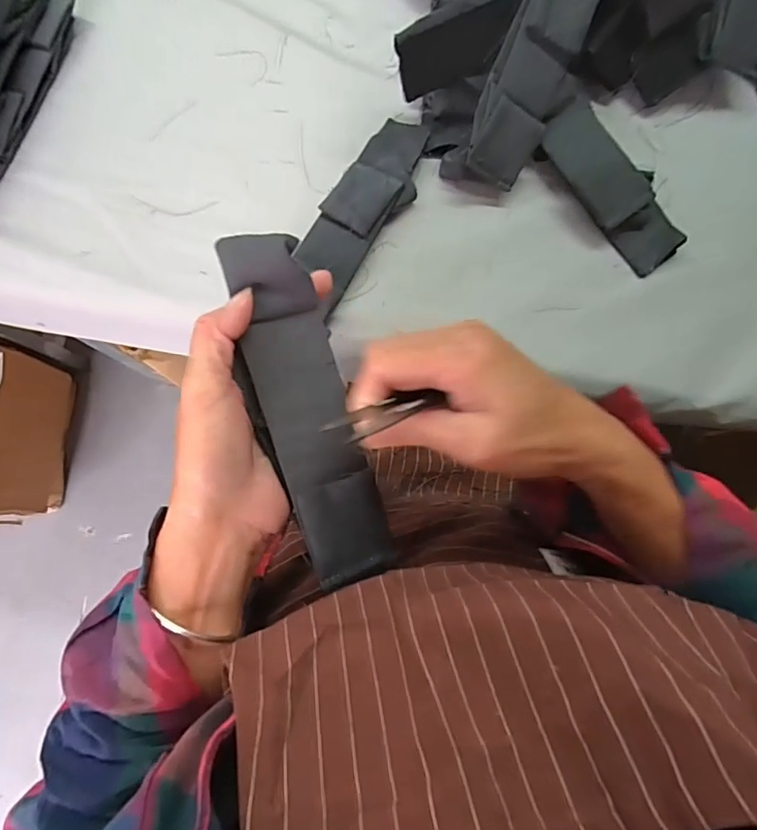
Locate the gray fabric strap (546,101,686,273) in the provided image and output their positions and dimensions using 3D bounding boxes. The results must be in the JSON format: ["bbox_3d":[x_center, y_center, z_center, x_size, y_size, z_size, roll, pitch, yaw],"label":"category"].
[{"bbox_3d":[0.182,-0.178,0.397,0.048,0.027,0.139,-35,82,-6],"label":"gray fabric strap"}]

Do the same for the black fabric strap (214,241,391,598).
[{"bbox_3d":[-0.039,0.000,0.262,0.048,0.019,0.180,-17,94,-3],"label":"black fabric strap"}]

